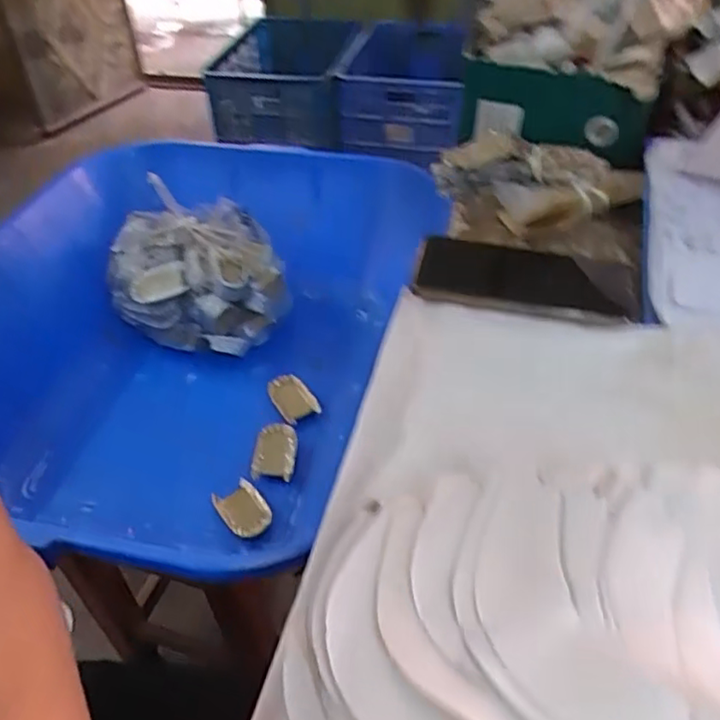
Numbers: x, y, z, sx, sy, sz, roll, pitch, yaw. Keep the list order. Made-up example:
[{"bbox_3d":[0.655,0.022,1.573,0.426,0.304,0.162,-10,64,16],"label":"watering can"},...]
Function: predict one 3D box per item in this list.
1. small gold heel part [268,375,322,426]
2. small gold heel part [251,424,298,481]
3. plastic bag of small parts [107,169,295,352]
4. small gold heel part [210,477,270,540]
[{"bbox_3d":[-0.077,0.043,0.717,0.041,0.018,0.059,-23,47,-22],"label":"small gold heel part"},{"bbox_3d":[-0.090,0.097,0.668,0.044,0.009,0.066,1,43,2],"label":"small gold heel part"},{"bbox_3d":[-0.200,-0.104,0.778,0.199,0.115,0.184,-15,45,-15],"label":"plastic bag of small parts"},{"bbox_3d":[-0.113,0.145,0.615,0.041,0.013,0.069,-44,49,-7],"label":"small gold heel part"}]

